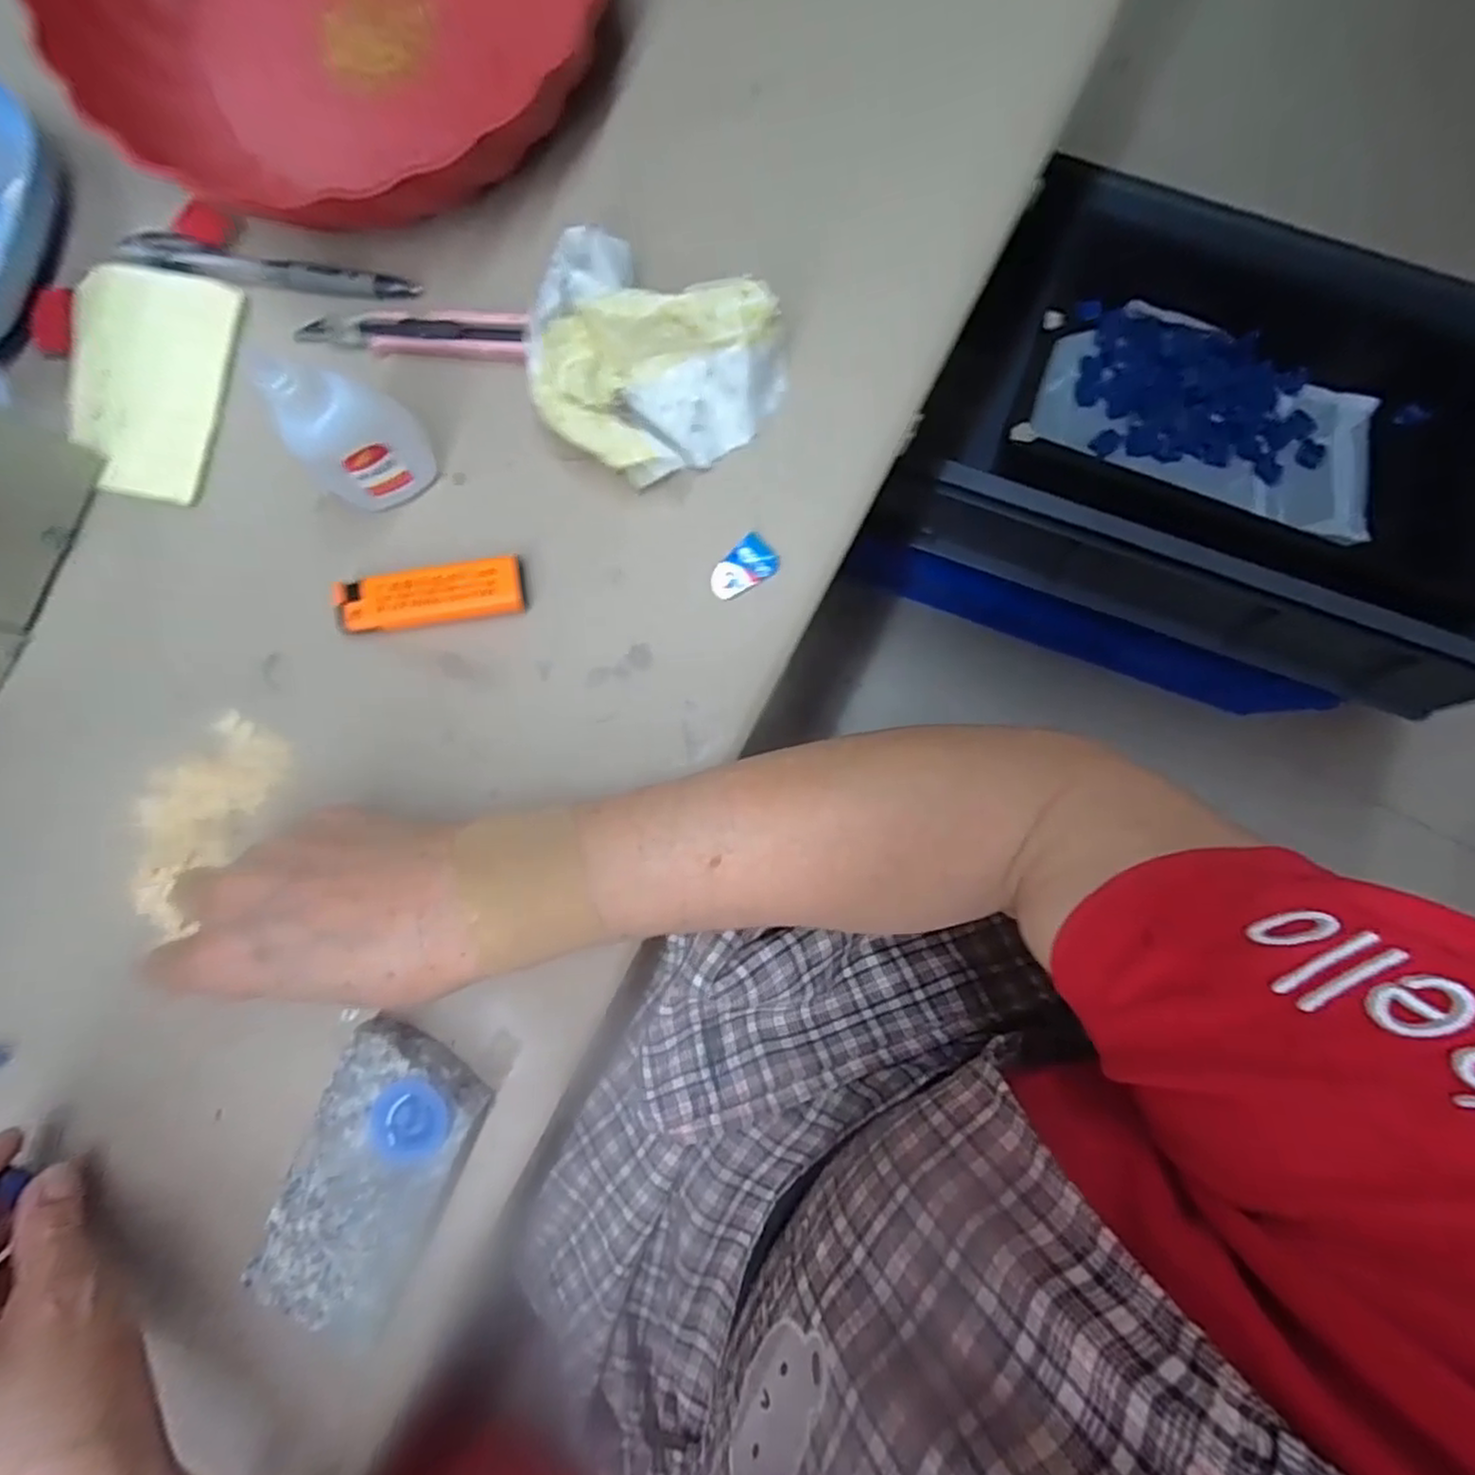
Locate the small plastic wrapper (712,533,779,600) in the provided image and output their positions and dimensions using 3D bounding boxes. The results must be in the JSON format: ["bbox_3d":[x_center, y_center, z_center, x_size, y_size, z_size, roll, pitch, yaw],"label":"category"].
[{"bbox_3d":[0.003,-0.073,0.312,0.031,0.004,0.020,-44,87,0],"label":"small plastic wrapper"}]

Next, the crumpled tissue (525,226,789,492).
[{"bbox_3d":[-0.039,-0.155,0.297,0.104,0.039,0.084,28,89,3],"label":"crumpled tissue"}]

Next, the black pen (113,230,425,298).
[{"bbox_3d":[-0.211,-0.212,0.324,0.132,0.012,0.015,10,88,2],"label":"black pen"}]

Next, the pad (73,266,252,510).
[{"bbox_3d":[-0.271,-0.162,0.329,0.076,0.005,0.102,12,88,2],"label":"pad"}]

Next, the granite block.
[{"bbox_3d":[-0.150,0.182,0.294,0.061,0.021,0.117,23,89,2],"label":"granite block"}]

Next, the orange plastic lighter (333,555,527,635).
[{"bbox_3d":[-0.132,-0.061,0.310,0.077,0.011,0.024,-8,88,1],"label":"orange plastic lighter"}]

